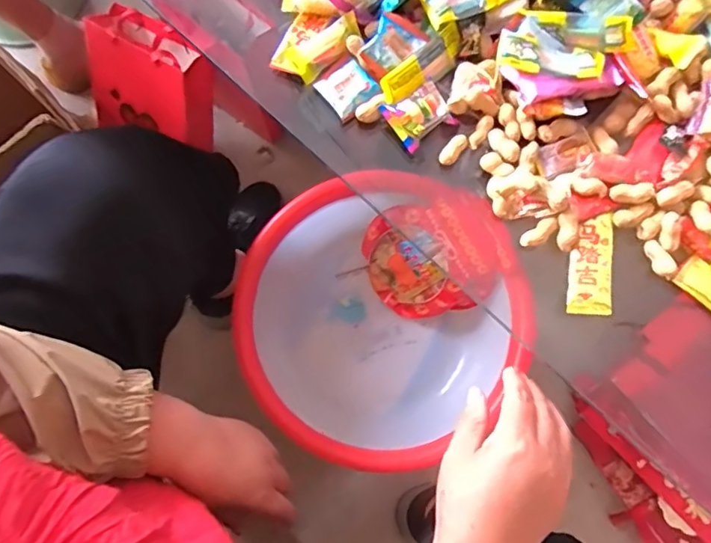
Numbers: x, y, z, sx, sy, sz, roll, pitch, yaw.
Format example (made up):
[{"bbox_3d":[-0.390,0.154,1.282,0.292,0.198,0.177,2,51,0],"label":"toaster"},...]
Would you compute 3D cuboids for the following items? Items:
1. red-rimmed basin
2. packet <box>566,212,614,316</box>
[{"bbox_3d":[0.024,0.050,0.716,0.308,0.154,0.348,42,81,9],"label":"red-rimmed basin"},{"bbox_3d":[0.199,-0.008,0.453,0.033,0.011,0.089,10,78,3],"label":"packet"}]

